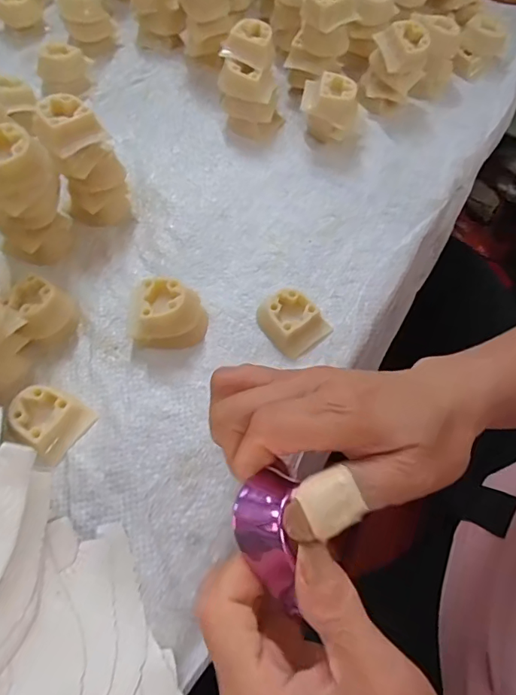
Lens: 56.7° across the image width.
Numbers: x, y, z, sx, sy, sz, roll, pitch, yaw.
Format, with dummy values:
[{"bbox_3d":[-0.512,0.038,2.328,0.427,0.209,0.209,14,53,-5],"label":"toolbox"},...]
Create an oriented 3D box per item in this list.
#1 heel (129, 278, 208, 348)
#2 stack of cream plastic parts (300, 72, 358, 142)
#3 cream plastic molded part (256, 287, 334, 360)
[{"bbox_3d":[-0.057,-0.018,0.308,0.046,0.033,0.039,13,62,4],"label":"heel"},{"bbox_3d":[0.057,-0.194,0.396,0.043,0.046,0.033,12,62,4],"label":"stack of cream plastic parts"},{"bbox_3d":[0.024,-0.018,0.319,0.043,0.019,0.037,42,68,18],"label":"cream plastic molded part"}]

